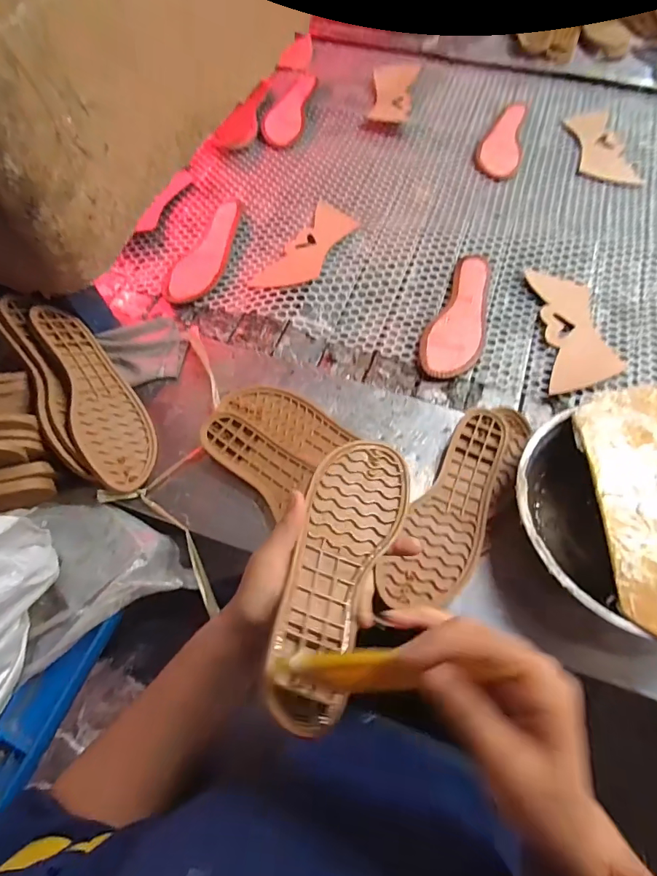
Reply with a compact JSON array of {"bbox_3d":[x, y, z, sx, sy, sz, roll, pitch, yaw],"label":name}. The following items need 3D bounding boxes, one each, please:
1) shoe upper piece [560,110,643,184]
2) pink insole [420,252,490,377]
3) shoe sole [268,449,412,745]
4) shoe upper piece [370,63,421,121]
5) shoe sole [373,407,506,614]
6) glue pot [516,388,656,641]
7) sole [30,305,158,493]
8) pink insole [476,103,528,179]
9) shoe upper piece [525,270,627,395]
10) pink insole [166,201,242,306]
[{"bbox_3d":[0.485,-0.527,0.793,0.092,0.008,0.207,-3,64,-1],"label":"shoe upper piece"},{"bbox_3d":[0.181,-0.172,0.614,0.079,0.018,0.219,15,65,7],"label":"pink insole"},{"bbox_3d":[0.010,0.088,0.334,0.074,0.023,0.228,16,48,8],"label":"shoe sole"},{"bbox_3d":[0.129,-0.692,0.876,0.083,0.009,0.184,10,65,5],"label":"shoe upper piece"},{"bbox_3d":[0.128,0.068,0.443,0.073,0.011,0.225,29,65,8],"label":"shoe sole"},{"bbox_3d":[0.312,0.080,0.435,0.251,0.099,0.236,-1,63,1],"label":"glue pot"},{"bbox_3d":[-0.255,-0.050,0.494,0.082,0.013,0.228,-11,71,-52],"label":"sole"},{"bbox_3d":[0.318,-0.547,0.803,0.073,0.007,0.236,14,65,7],"label":"pink insole"},{"bbox_3d":[0.332,-0.149,0.602,0.087,0.010,0.215,1,59,7],"label":"shoe upper piece"},{"bbox_3d":[-0.191,-0.293,0.685,0.076,0.011,0.213,9,65,5],"label":"pink insole"}]

